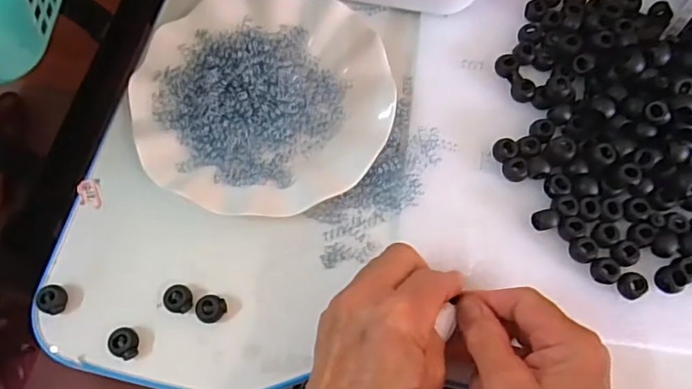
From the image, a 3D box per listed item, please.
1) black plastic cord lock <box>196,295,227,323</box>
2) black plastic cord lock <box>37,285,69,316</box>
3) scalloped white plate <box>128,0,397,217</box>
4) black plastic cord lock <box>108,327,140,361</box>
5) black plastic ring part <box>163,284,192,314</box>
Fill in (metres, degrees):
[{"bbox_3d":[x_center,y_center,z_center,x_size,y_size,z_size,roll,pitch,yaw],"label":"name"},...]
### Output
[{"bbox_3d":[-0.087,0.074,0.346,0.017,0.012,0.017,25,70,7],"label":"black plastic cord lock"},{"bbox_3d":[-0.187,0.067,0.345,0.014,0.014,0.018,20,70,5],"label":"black plastic cord lock"},{"bbox_3d":[-0.058,-0.070,0.392,0.176,0.025,0.177,1,69,-2],"label":"scalloped white plate"},{"bbox_3d":[-0.139,0.093,0.338,0.016,0.012,0.019,2,69,-1],"label":"black plastic cord lock"},{"bbox_3d":[-0.108,0.068,0.348,0.018,0.010,0.017,1,69,-2],"label":"black plastic ring part"}]

